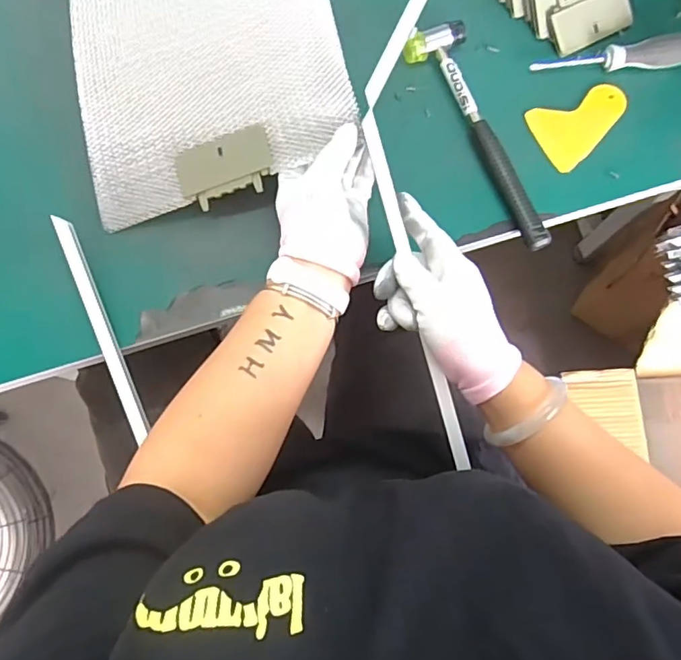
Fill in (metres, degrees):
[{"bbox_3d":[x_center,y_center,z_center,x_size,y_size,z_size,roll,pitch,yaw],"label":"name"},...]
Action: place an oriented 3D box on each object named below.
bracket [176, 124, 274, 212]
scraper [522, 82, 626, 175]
[{"bbox_3d":[-0.101,-0.142,0.470,0.087,0.008,0.055,-16,90,9],"label":"bracket"},{"bbox_3d":[0.239,-0.198,0.520,0.098,0.008,0.070,-20,75,-4],"label":"scraper"}]

